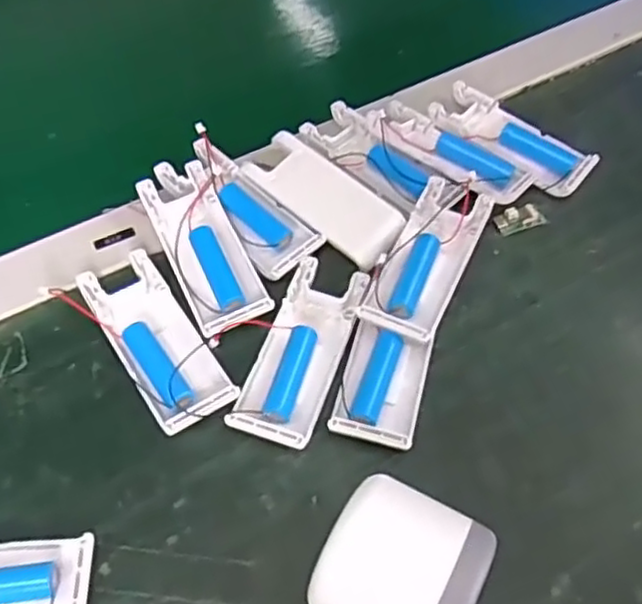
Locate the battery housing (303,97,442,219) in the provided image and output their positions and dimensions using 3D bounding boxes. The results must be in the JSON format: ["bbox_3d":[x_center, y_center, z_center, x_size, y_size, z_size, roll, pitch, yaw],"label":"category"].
[{"bbox_3d":[0.030,-0.088,0.425,0.043,0.018,0.094,-37,65,-24],"label":"battery housing"}]

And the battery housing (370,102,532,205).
[{"bbox_3d":[0.078,-0.094,0.425,0.103,0.017,0.042,35,61,19],"label":"battery housing"}]

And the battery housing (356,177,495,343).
[{"bbox_3d":[0.056,-0.022,0.372,0.042,0.021,0.101,24,58,13],"label":"battery housing"}]

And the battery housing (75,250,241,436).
[{"bbox_3d":[-0.082,0.017,0.345,0.040,0.014,0.102,-28,62,-20],"label":"battery housing"}]

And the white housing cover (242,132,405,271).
[{"bbox_3d":[0.002,-0.061,0.401,0.101,0.007,0.040,40,82,20],"label":"white housing cover"}]

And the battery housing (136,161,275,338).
[{"bbox_3d":[-0.063,-0.031,0.374,0.039,0.015,0.102,-21,60,-17],"label":"battery housing"}]

